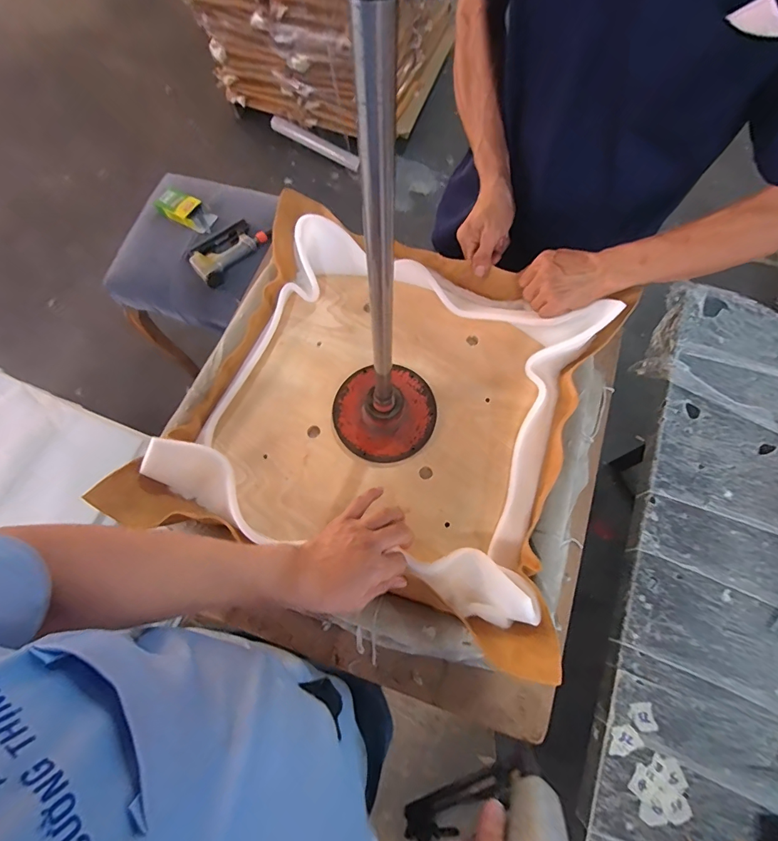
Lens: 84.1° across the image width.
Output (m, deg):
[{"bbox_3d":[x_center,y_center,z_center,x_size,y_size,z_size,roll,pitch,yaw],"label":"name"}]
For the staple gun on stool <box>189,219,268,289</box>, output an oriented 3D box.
[{"bbox_3d":[-0.450,-0.471,1.174,0.120,0.062,0.203,39,75,12],"label":"staple gun on stool"}]

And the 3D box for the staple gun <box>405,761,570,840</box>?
[{"bbox_3d":[0.084,0.441,0.441,0.055,0.122,0.229,45,115,-3],"label":"staple gun"}]

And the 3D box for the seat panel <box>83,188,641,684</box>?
[{"bbox_3d":[-0.009,-0.025,0.590,0.533,0.094,0.490,19,71,7],"label":"seat panel"}]

